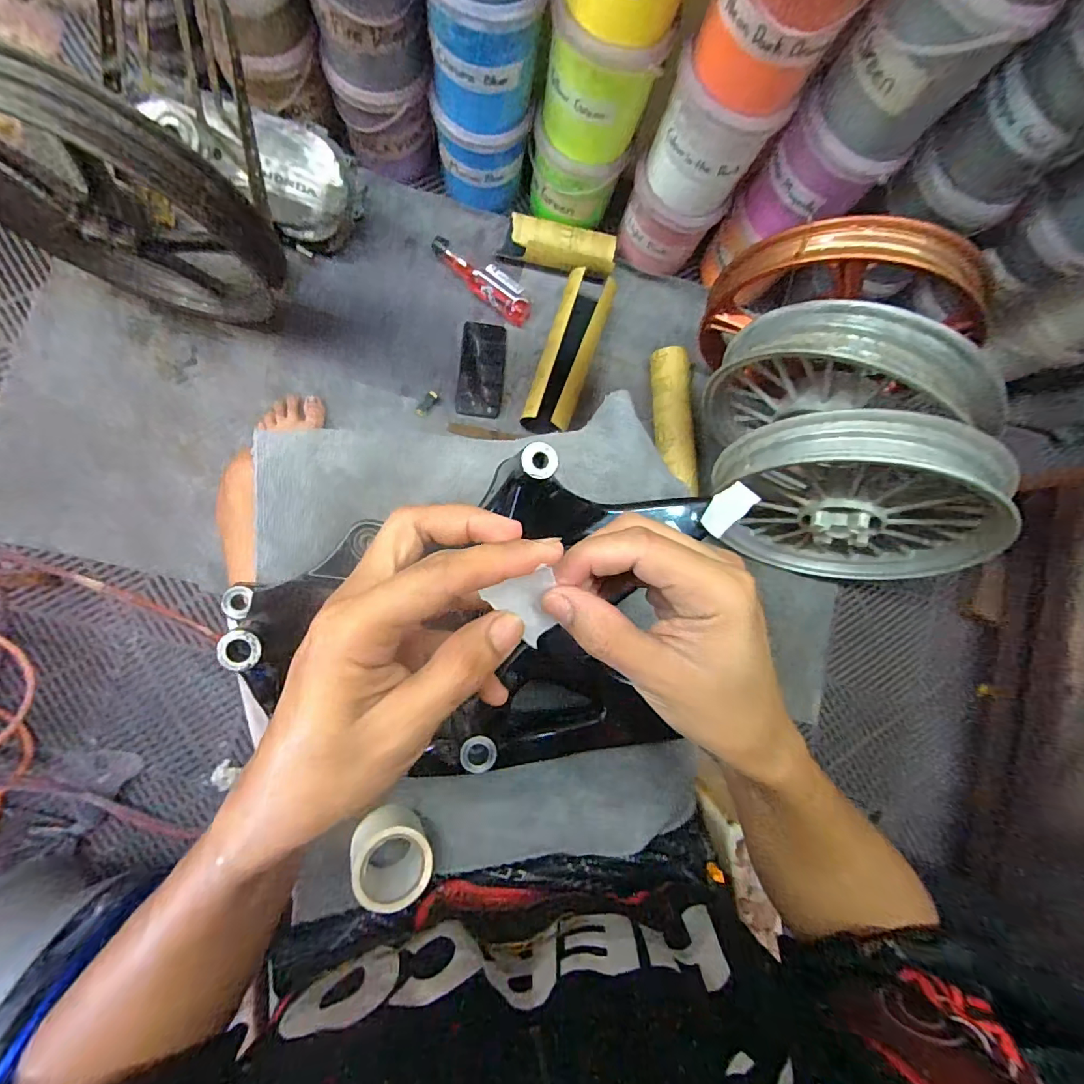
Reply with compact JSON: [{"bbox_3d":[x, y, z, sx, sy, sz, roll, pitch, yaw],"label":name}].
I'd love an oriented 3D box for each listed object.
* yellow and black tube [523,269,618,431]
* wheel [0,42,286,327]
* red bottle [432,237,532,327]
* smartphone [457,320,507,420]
[{"bbox_3d":[0.045,-0.323,0.859,0.088,0.077,0.281,20,83,-6],"label":"yellow and black tube"},{"bbox_3d":[-0.550,-0.418,0.618,0.393,0.334,0.075,10,84,-7],"label":"wheel"},{"bbox_3d":[-0.106,-0.459,0.864,0.206,0.046,0.052,36,82,-3],"label":"red bottle"},{"bbox_3d":[-0.106,-0.305,0.875,0.078,0.006,0.168,6,85,-7],"label":"smartphone"}]

